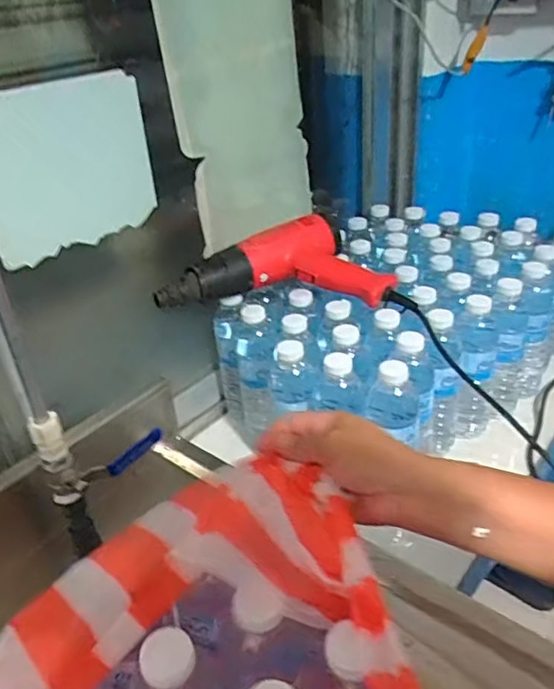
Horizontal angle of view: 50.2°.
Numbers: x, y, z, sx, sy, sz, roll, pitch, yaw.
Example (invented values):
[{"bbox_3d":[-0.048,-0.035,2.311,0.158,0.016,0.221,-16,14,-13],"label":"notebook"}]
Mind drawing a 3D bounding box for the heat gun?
[{"bbox_3d":[0.000,-0.076,0.739,0.281,0.080,0.168,-18,33,-19],"label":"heat gun"}]

